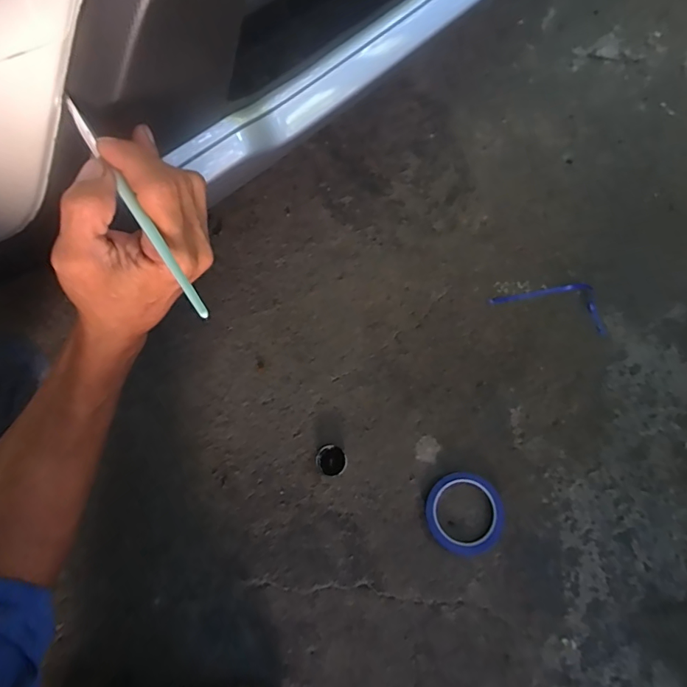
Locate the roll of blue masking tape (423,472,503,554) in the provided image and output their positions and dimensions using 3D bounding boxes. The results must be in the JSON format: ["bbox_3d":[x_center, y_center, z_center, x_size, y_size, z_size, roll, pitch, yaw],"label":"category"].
[{"bbox_3d":[0.160,0.222,0.590,0.099,0.029,0.099,0,72,1],"label":"roll of blue masking tape"}]

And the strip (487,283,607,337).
[{"bbox_3d":[0.323,-0.072,0.703,0.178,0.004,0.077,16,73,6],"label":"strip"}]

